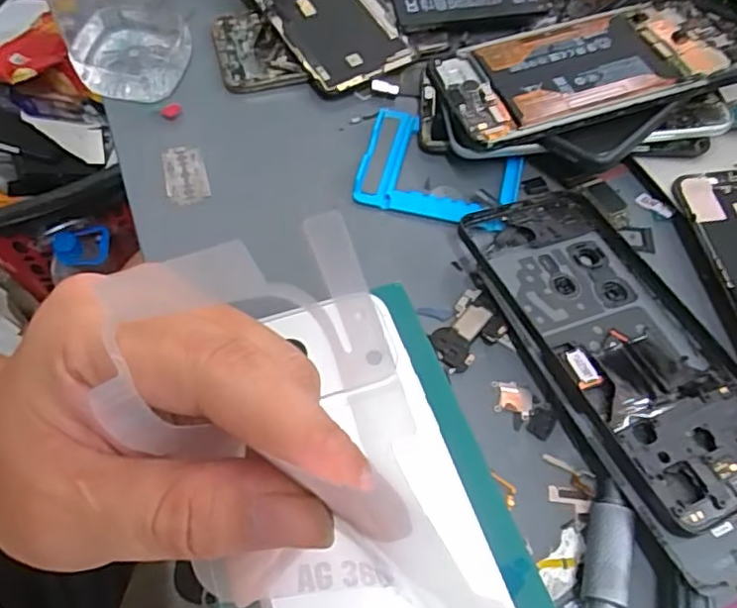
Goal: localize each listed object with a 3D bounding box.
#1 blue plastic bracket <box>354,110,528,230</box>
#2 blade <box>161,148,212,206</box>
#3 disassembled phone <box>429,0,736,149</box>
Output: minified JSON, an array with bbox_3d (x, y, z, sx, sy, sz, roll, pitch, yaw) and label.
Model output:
[{"bbox_3d":[0.038,-0.072,0.332,0.084,0.013,0.069,16,60,9],"label":"blue plastic bracket"},{"bbox_3d":[-0.099,-0.069,0.332,0.022,0.004,0.040,-14,60,-11],"label":"blade"},{"bbox_3d":[0.123,-0.128,0.329,0.170,0.007,0.072,-16,60,-6],"label":"disassembled phone"}]

